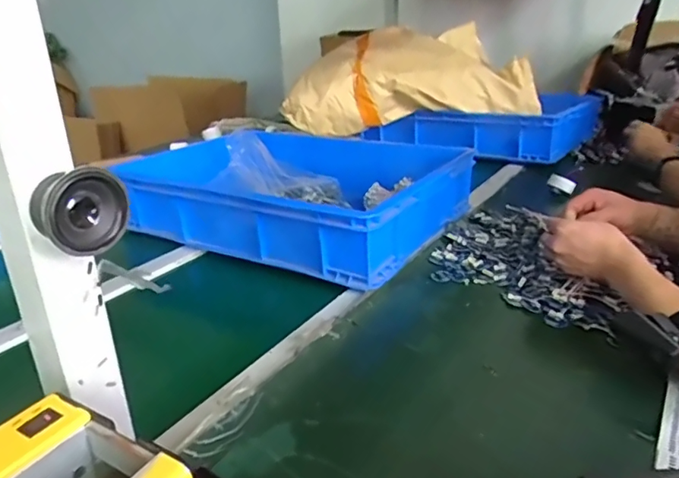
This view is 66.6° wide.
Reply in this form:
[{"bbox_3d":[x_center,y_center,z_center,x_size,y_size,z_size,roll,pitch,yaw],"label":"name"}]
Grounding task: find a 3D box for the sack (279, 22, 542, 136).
[{"bbox_3d":[0.194,-0.436,1.466,0.678,0.264,0.236,0,23,3],"label":"sack"}]

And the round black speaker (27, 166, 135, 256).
[{"bbox_3d":[-0.161,-0.019,0.325,0.030,0.050,0.053,18,30,39],"label":"round black speaker"}]

